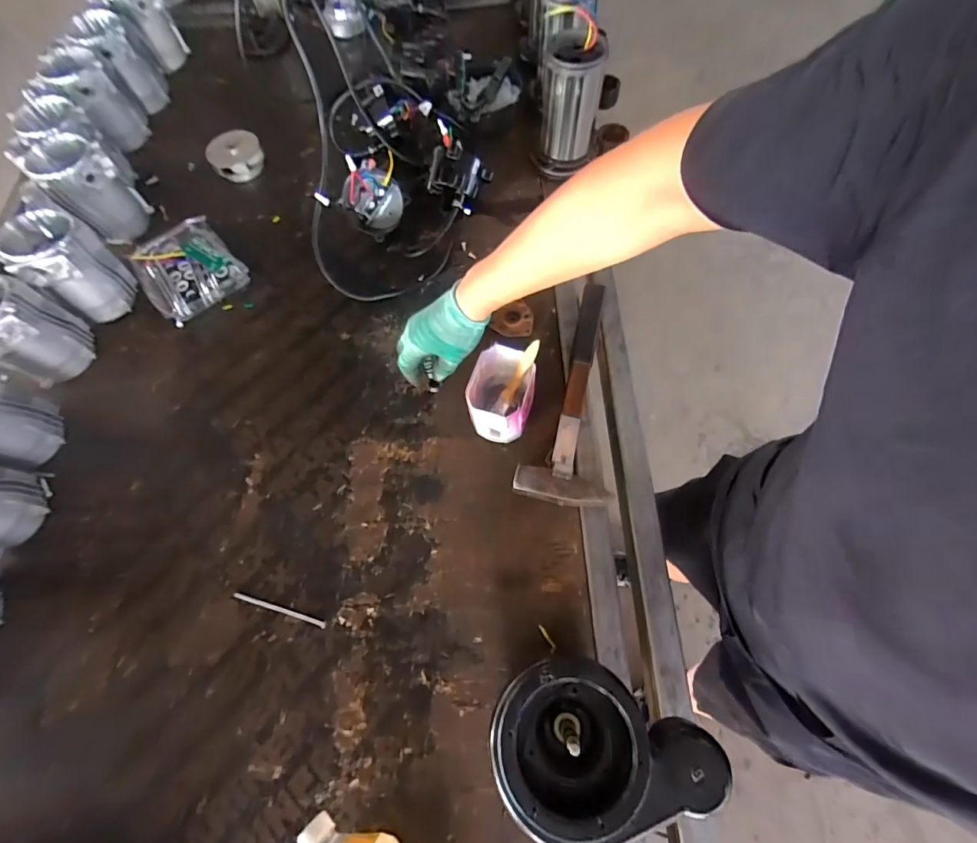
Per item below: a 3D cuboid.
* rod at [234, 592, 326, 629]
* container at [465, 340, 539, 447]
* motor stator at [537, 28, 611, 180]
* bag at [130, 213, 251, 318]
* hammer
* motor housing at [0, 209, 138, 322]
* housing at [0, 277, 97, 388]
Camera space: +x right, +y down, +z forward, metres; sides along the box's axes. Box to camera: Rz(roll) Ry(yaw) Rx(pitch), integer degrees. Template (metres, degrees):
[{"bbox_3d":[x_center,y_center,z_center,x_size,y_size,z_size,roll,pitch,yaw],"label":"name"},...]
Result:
[{"bbox_3d":[-0.256,0.229,0.542,0.123,0.004,0.007,14,69,8],"label":"rod"},{"bbox_3d":[0.018,-0.032,0.581,0.081,0.117,0.093,12,69,7],"label":"container"},{"bbox_3d":[0.133,-0.505,0.729,0.093,0.176,0.099,14,69,8],"label":"motor stator"},{"bbox_3d":[-0.508,-0.261,0.747,0.147,0.040,0.178,-40,72,-13],"label":"bag"},{"bbox_3d":[0.132,-0.041,0.618,0.120,0.042,0.325,14,69,8],"label":"hammer"},{"bbox_3d":[-0.627,-0.233,0.681,0.102,0.147,0.102,-1,68,2],"label":"motor housing"},{"bbox_3d":[-0.674,-0.120,0.640,0.107,0.142,0.123,11,69,7],"label":"housing"}]

